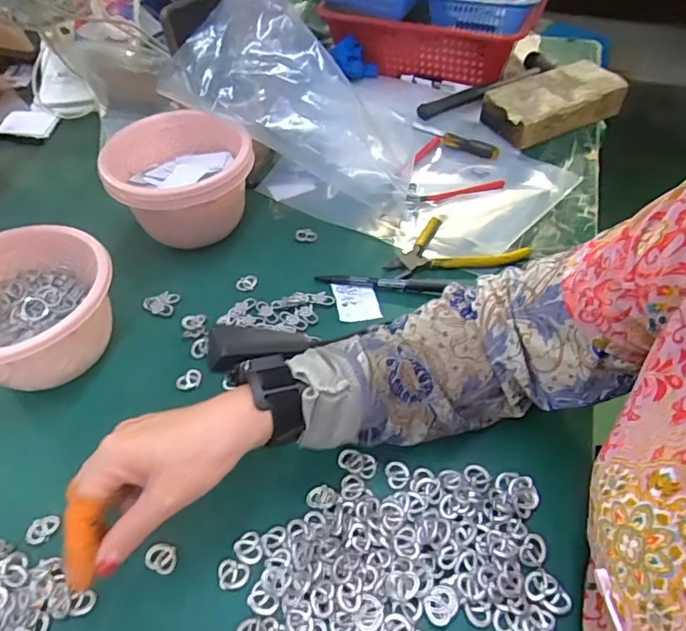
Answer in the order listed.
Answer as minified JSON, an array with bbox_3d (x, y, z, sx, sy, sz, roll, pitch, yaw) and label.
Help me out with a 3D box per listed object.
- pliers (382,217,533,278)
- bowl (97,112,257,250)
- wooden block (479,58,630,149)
[{"bbox_3d":[0.118,-0.078,0.574,0.150,0.015,0.073,-8,49,-6],"label":"pliers"},{"bbox_3d":[-0.172,-0.139,0.582,0.147,0.101,0.143,-21,51,-16],"label":"bowl"},{"bbox_3d":[0.293,-0.297,0.743,0.196,0.044,0.099,-20,51,-15],"label":"wooden block"}]

